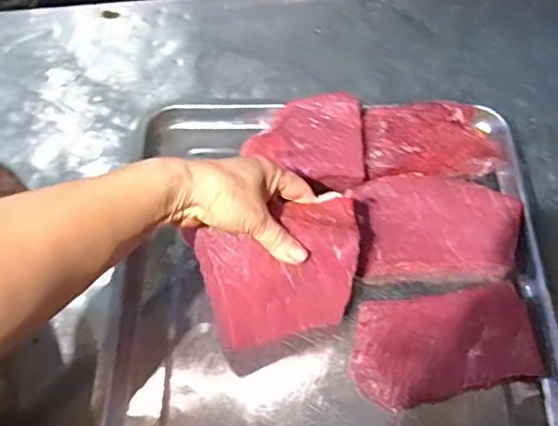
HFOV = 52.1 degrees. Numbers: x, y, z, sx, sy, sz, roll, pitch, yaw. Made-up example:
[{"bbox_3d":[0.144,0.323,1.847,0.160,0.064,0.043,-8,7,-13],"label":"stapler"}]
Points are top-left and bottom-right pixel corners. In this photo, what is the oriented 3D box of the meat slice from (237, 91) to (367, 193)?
[{"bbox_3d":[0.041,-0.078,0.574,0.114,0.019,0.103,27,67,16],"label":"meat slice"}]

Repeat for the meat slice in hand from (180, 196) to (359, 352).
[{"bbox_3d":[0.004,0.048,0.456,0.130,0.019,0.098,-11,88,-13],"label":"meat slice in hand"}]

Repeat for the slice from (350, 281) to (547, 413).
[{"bbox_3d":[0.138,0.113,0.486,0.150,0.025,0.086,-7,61,-3],"label":"slice"}]

